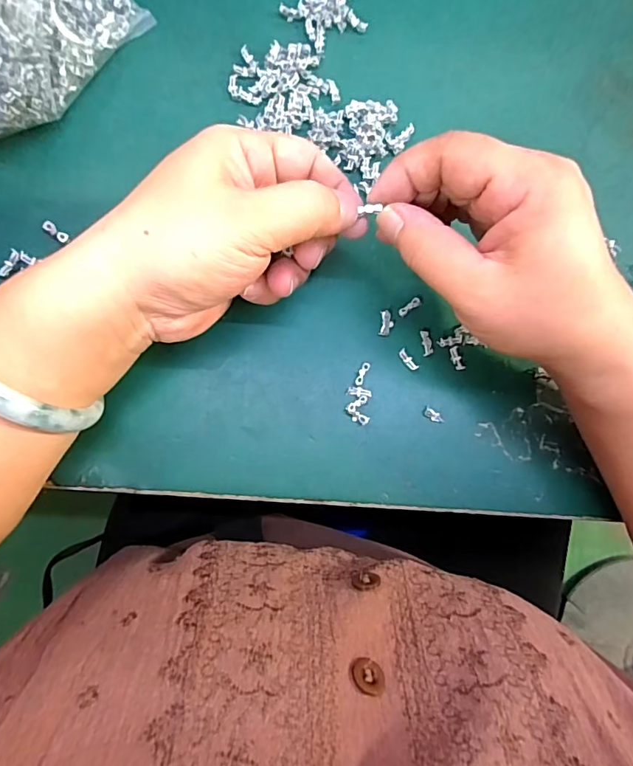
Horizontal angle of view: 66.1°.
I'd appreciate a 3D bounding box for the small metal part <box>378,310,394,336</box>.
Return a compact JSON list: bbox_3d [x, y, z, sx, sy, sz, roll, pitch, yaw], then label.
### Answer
[{"bbox_3d":[0.037,-0.032,0.256,0.007,0.004,0.013,10,83,-4],"label":"small metal part"}]

